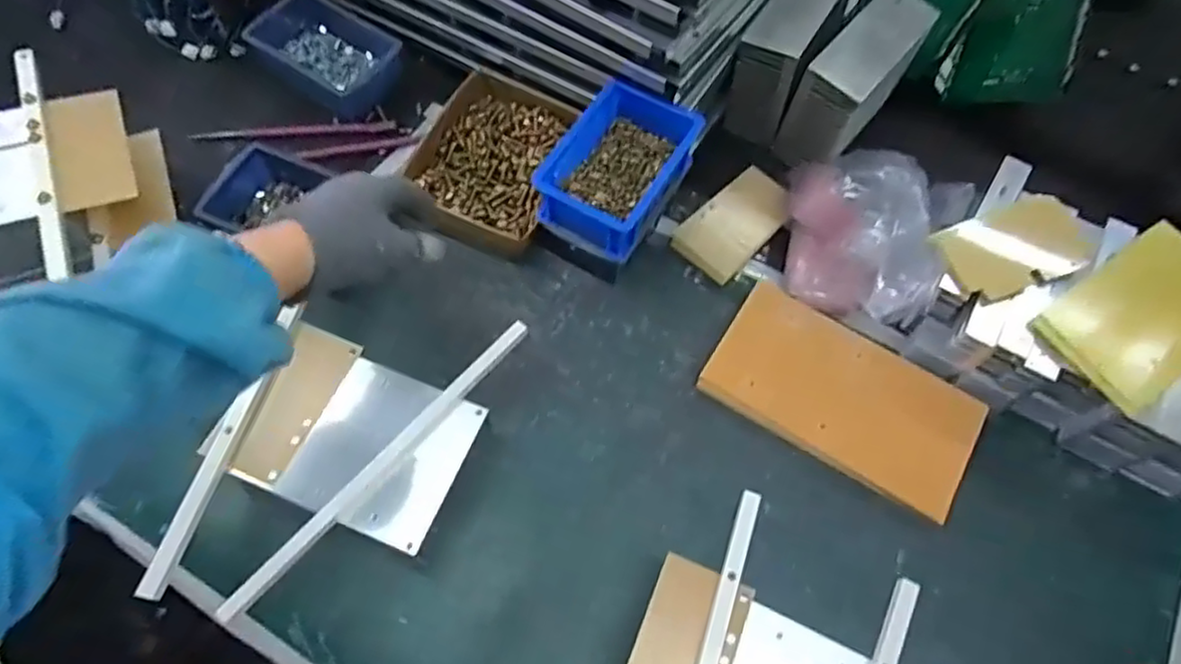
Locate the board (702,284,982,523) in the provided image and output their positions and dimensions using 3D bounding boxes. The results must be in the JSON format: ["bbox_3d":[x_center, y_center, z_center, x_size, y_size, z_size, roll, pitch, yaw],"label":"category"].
[{"bbox_3d":[0.221,0.054,0.589,0.223,0.024,0.124,28,67,12],"label":"board"}]

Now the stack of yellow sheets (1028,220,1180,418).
[{"bbox_3d":[0.447,-0.015,0.542,0.158,0.030,0.100,-31,69,-15],"label":"stack of yellow sheets"}]

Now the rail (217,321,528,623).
[{"bbox_3d":[-0.149,0.093,0.499,0.013,0.012,0.284,38,69,16],"label":"rail"}]

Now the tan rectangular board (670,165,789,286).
[{"bbox_3d":[0.143,-0.107,0.665,0.070,0.022,0.123,42,70,17],"label":"tan rectangular board"}]

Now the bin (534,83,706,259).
[{"bbox_3d":[0.029,-0.152,0.611,0.100,0.055,0.161,26,66,11],"label":"bin"}]

